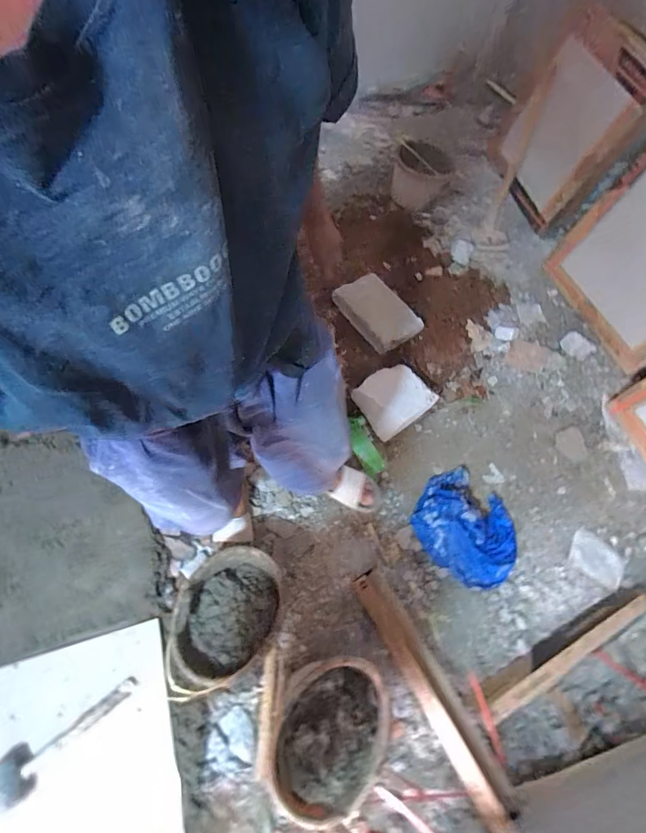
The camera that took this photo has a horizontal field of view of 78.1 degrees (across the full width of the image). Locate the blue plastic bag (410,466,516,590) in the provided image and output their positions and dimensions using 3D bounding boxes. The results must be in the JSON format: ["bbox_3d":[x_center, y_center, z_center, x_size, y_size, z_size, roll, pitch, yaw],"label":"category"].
[{"bbox_3d":[0.455,0.333,1.231,0.334,0.085,0.316,34,66,14],"label":"blue plastic bag"}]

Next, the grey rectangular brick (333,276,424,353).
[{"bbox_3d":[0.207,-0.404,1.536,0.219,0.052,0.316,-34,72,-18],"label":"grey rectangular brick"}]

